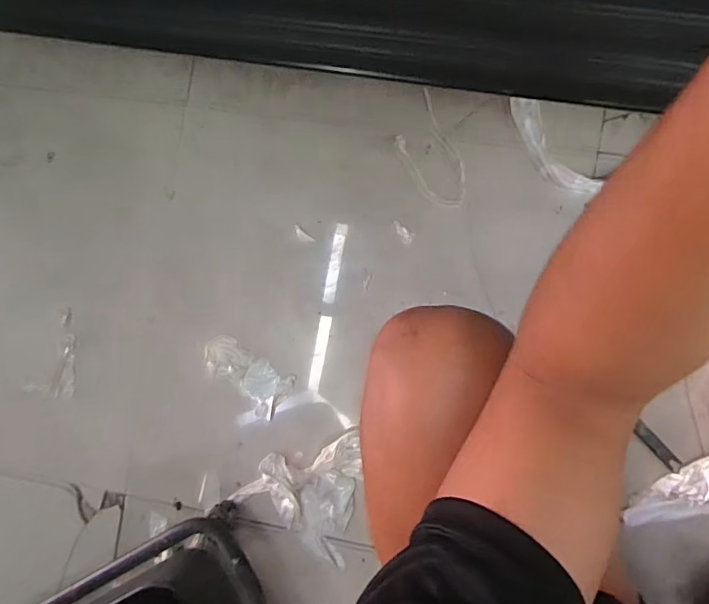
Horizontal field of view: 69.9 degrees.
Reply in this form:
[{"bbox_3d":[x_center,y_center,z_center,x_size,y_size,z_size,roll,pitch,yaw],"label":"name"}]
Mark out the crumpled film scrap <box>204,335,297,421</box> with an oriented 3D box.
[{"bbox_3d":[-0.161,0.105,0.750,0.136,0.016,0.069,38,92,5],"label":"crumpled film scrap"}]

